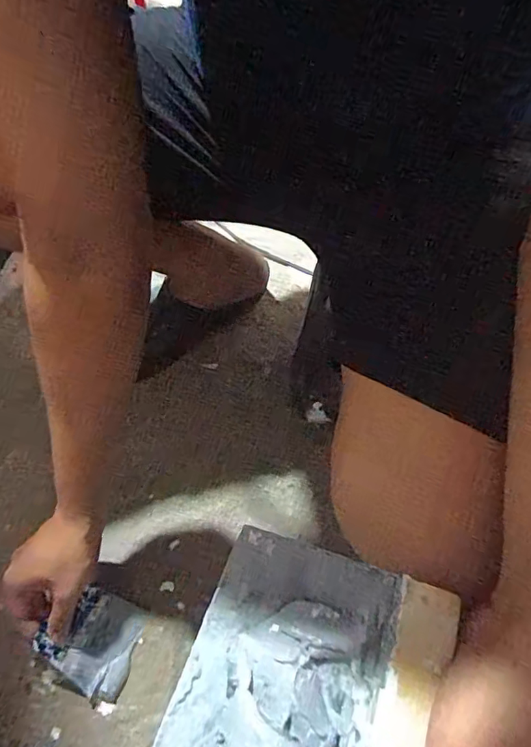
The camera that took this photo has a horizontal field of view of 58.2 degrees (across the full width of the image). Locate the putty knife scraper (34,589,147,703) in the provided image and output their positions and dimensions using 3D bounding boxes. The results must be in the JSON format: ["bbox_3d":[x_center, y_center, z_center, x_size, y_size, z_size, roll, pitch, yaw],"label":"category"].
[{"bbox_3d":[-0.185,0.285,0.511,0.099,0.015,0.091,35,57,-17],"label":"putty knife scraper"}]

